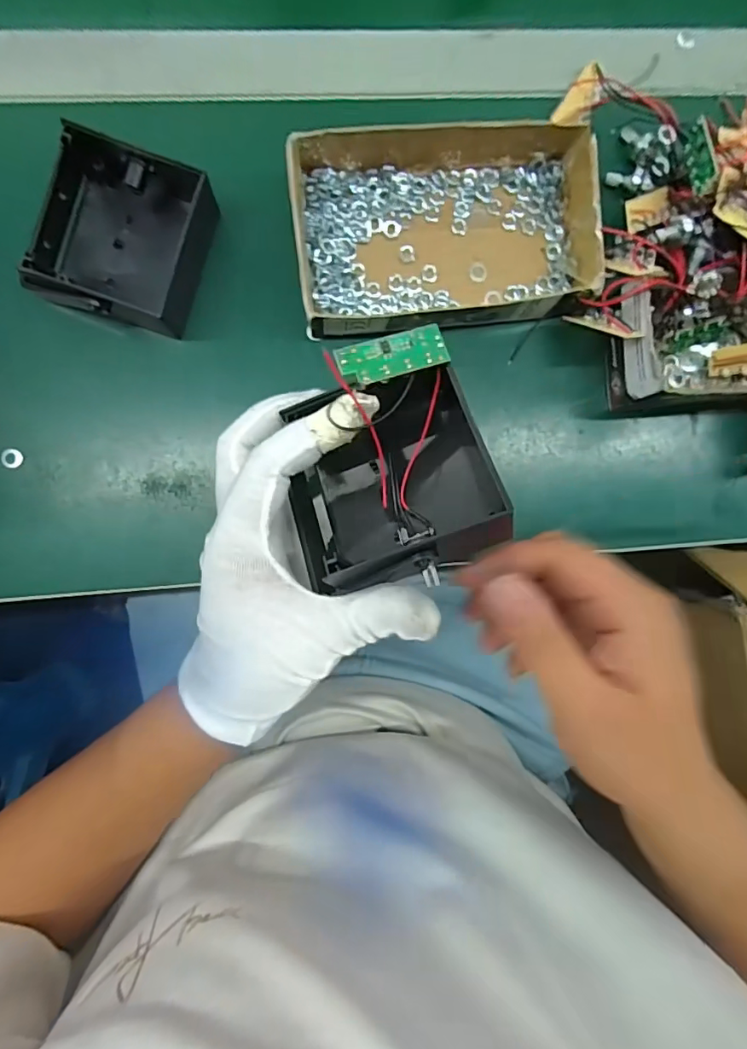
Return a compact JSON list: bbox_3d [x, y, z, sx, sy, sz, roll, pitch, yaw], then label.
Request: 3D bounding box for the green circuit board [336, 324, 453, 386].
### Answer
[{"bbox_3d":[0.008,-0.071,0.216,0.048,0.004,0.019,-17,92,-14],"label":"green circuit board"}]

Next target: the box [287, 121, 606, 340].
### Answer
[{"bbox_3d":[0.042,-0.184,0.313,0.178,0.038,0.121,-7,91,-4],"label":"box"}]

